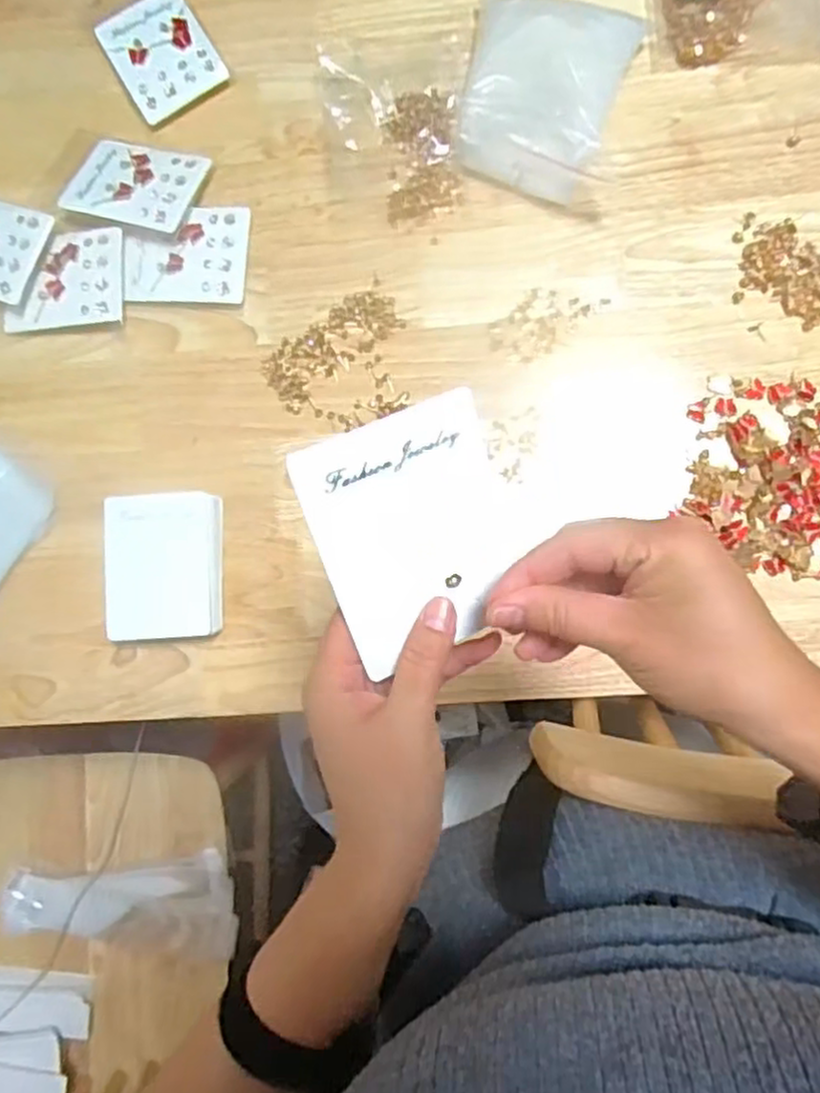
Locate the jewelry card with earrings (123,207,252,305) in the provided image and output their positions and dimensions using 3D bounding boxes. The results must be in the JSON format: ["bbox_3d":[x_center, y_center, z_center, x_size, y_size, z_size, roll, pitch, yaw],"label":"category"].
[{"bbox_3d":[-0.186,-0.240,0.586,0.102,0.013,0.080,2,86,6],"label":"jewelry card with earrings"}]

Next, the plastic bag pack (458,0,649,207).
[{"bbox_3d":[0.106,-0.356,0.555,0.130,0.055,0.149,10,85,8],"label":"plastic bag pack"}]

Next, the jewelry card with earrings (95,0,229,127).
[{"bbox_3d":[-0.215,-0.427,0.615,0.081,0.009,0.112,-31,81,0],"label":"jewelry card with earrings"}]

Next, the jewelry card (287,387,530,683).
[{"bbox_3d":[0.005,-0.006,0.295,0.083,0.006,0.100,-27,116,-12],"label":"jewelry card"}]

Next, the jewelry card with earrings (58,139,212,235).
[{"bbox_3d":[-0.233,-0.301,0.596,0.114,0.011,0.084,12,70,11],"label":"jewelry card with earrings"}]

